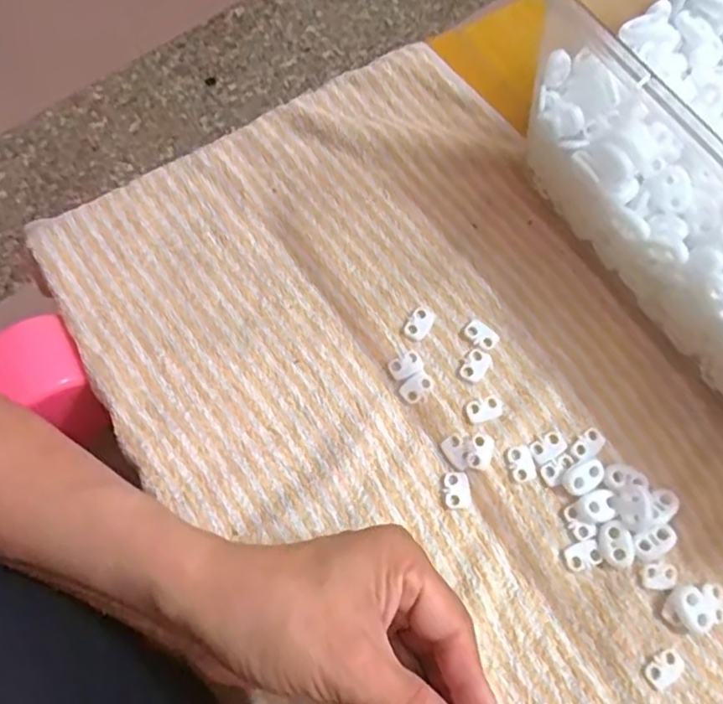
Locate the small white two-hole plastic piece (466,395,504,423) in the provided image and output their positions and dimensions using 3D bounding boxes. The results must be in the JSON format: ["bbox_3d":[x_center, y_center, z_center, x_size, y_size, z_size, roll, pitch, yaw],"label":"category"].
[{"bbox_3d":[0.065,0.030,0.338,0.020,0.004,0.012,-14,74,-4],"label":"small white two-hole plastic piece"}]

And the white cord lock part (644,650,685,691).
[{"bbox_3d":[0.144,0.149,0.301,0.019,0.004,0.013,-33,76,-9],"label":"white cord lock part"}]

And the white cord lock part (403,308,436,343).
[{"bbox_3d":[0.032,-0.016,0.353,0.013,0.004,0.020,31,76,8],"label":"white cord lock part"}]

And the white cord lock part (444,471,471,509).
[{"bbox_3d":[0.049,0.070,0.325,0.013,0.004,0.018,-7,74,-2],"label":"white cord lock part"}]

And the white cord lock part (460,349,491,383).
[{"bbox_3d":[0.062,0.007,0.346,0.013,0.004,0.019,33,76,9],"label":"white cord lock part"}]

